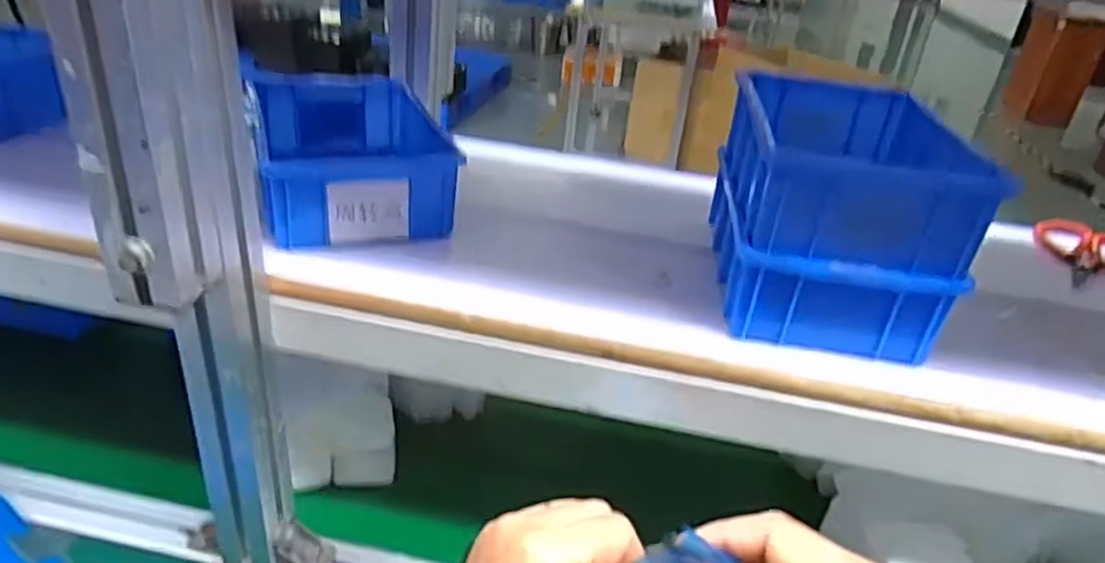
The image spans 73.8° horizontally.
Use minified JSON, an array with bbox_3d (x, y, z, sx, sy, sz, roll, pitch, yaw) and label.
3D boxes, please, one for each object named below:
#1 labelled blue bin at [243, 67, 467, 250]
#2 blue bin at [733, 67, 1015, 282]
[{"bbox_3d":[-0.162,-0.096,0.575,0.128,0.067,0.197,-8,33,-24],"label":"labelled blue bin"},{"bbox_3d":[0.190,-0.077,0.484,0.120,0.063,0.191,9,30,5],"label":"blue bin"}]

